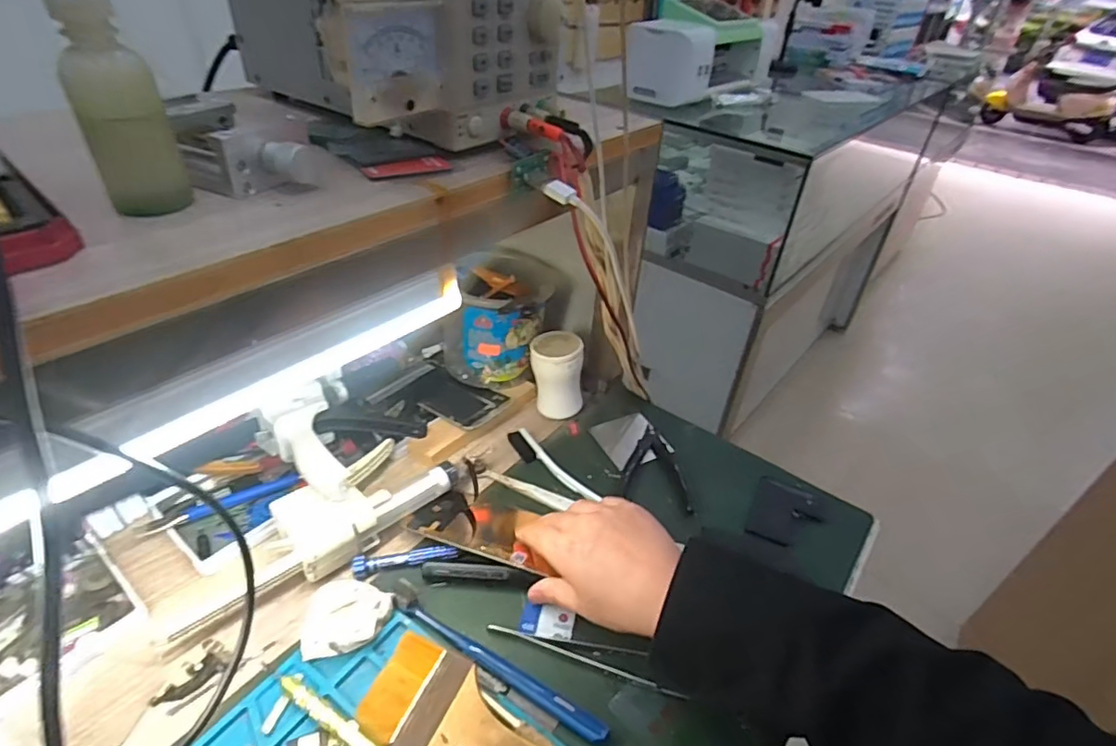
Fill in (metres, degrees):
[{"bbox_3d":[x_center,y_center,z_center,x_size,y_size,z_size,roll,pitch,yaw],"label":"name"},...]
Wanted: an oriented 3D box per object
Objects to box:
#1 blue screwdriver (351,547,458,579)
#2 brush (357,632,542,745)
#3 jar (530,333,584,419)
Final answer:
[{"bbox_3d":[-0.125,0.153,0.467,0.082,0.009,0.016,-4,38,-13],"label":"blue screwdriver"},{"bbox_3d":[-0.047,0.231,0.361,0.162,0.014,0.062,21,54,18],"label":"brush"},{"bbox_3d":[-0.001,0.000,0.615,0.056,0.083,0.048,1,37,-6],"label":"jar"}]

